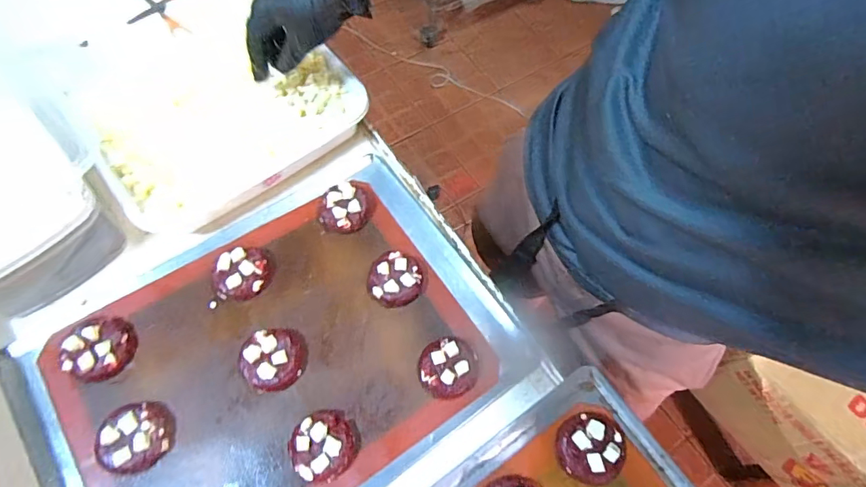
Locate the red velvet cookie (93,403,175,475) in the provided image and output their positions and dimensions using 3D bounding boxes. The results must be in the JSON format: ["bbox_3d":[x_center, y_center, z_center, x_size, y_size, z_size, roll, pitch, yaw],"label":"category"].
[{"bbox_3d":[-0.283,0.182,0.443,0.062,0.025,0.060,-4,67,-1],"label":"red velvet cookie"}]

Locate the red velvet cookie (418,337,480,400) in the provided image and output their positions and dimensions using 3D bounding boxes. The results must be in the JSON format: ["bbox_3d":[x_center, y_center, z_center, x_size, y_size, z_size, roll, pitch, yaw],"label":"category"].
[{"bbox_3d":[0.016,0.128,0.484,0.061,0.022,0.057,0,67,0],"label":"red velvet cookie"}]

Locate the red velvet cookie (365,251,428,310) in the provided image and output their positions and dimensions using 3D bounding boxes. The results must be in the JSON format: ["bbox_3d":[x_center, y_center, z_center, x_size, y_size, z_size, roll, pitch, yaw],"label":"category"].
[{"bbox_3d":[-0.040,0.038,0.523,0.066,0.026,0.057,-12,68,-5],"label":"red velvet cookie"}]

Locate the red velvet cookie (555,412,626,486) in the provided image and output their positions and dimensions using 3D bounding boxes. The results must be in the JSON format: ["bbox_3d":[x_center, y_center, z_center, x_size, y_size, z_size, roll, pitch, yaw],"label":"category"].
[{"bbox_3d":[0.154,0.197,0.453,0.062,0.030,0.063,1,64,-2],"label":"red velvet cookie"}]

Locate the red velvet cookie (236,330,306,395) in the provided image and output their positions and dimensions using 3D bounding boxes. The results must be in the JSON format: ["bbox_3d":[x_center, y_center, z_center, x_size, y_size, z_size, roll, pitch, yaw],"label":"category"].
[{"bbox_3d":[-0.163,0.118,0.481,0.060,0.021,0.064,0,67,0],"label":"red velvet cookie"}]

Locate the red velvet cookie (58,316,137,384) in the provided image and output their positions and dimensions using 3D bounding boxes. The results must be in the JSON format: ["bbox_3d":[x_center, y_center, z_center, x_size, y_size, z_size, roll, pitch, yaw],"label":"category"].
[{"bbox_3d":[-0.335,0.105,0.471,0.056,0.027,0.061,0,67,0],"label":"red velvet cookie"}]

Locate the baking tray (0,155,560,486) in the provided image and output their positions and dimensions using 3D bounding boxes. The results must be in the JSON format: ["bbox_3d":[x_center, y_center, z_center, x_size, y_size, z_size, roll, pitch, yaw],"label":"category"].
[{"bbox_3d":[-0.160,0.123,0.488,0.464,0.039,0.346,-31,71,-12],"label":"baking tray"}]

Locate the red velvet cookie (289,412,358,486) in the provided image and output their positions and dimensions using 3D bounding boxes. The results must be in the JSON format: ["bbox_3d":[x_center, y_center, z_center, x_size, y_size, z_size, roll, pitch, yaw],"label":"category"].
[{"bbox_3d":[-0.105,0.191,0.447,0.061,0.019,0.061,0,67,0],"label":"red velvet cookie"}]

